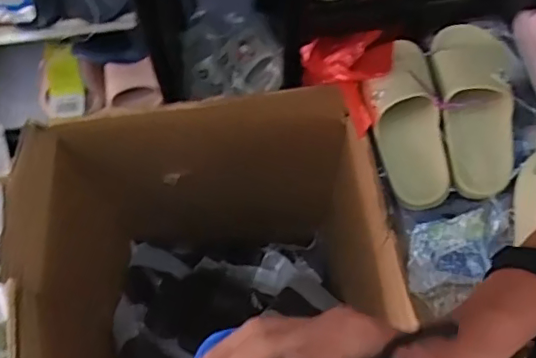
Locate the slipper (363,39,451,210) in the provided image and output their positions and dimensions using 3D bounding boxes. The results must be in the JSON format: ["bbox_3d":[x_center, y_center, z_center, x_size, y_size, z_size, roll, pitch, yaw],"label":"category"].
[{"bbox_3d":[0.193,-0.074,0.768,0.088,0.073,0.226,-11,94,-5],"label":"slipper"}]

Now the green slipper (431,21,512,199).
[{"bbox_3d":[0.290,-0.097,0.759,0.104,0.057,0.234,-5,87,-2],"label":"green slipper"}]

